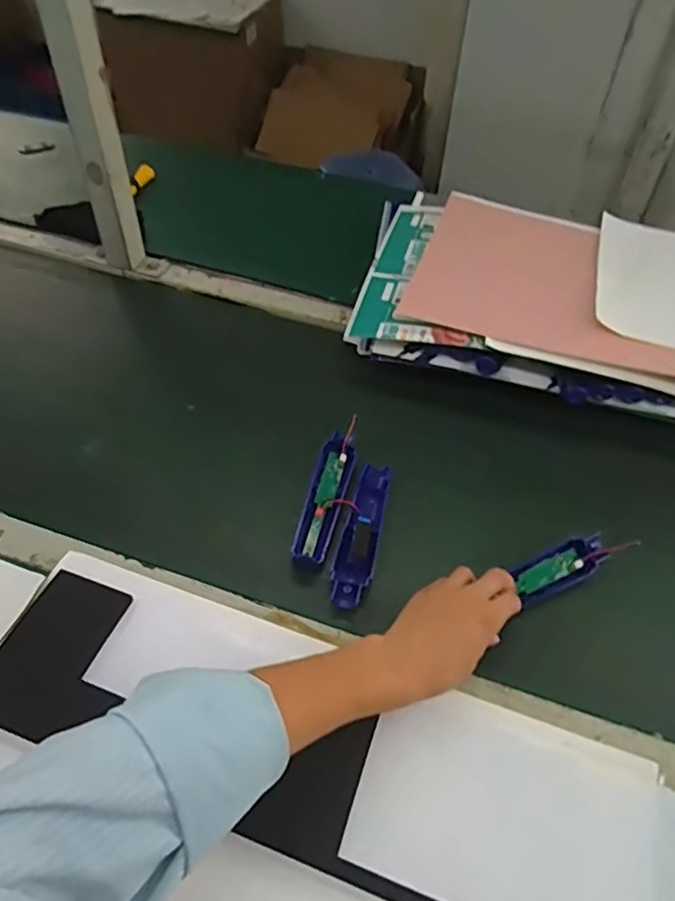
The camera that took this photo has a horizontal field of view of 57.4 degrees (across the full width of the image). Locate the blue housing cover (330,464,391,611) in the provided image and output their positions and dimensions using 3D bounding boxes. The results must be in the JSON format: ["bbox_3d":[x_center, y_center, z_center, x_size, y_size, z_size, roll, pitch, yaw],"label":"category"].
[{"bbox_3d":[0.025,0.080,0.617,0.037,0.016,0.163,12,50,8],"label":"blue housing cover"}]

